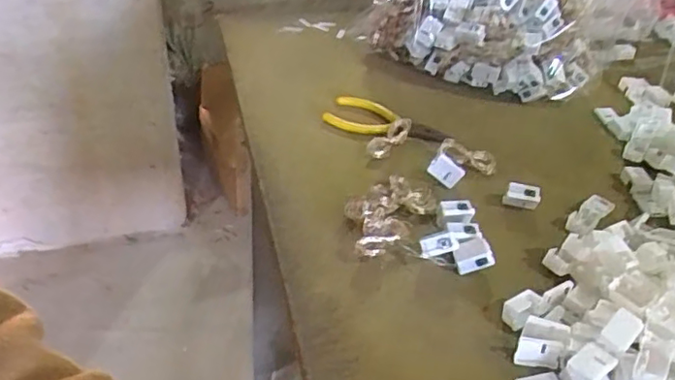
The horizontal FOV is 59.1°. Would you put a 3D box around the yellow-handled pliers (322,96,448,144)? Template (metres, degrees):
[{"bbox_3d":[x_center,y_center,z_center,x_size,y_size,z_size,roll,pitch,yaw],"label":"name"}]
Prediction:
[{"bbox_3d":[0.046,-0.064,0.559,0.114,0.012,0.047,19,42,18],"label":"yellow-handled pliers"}]

